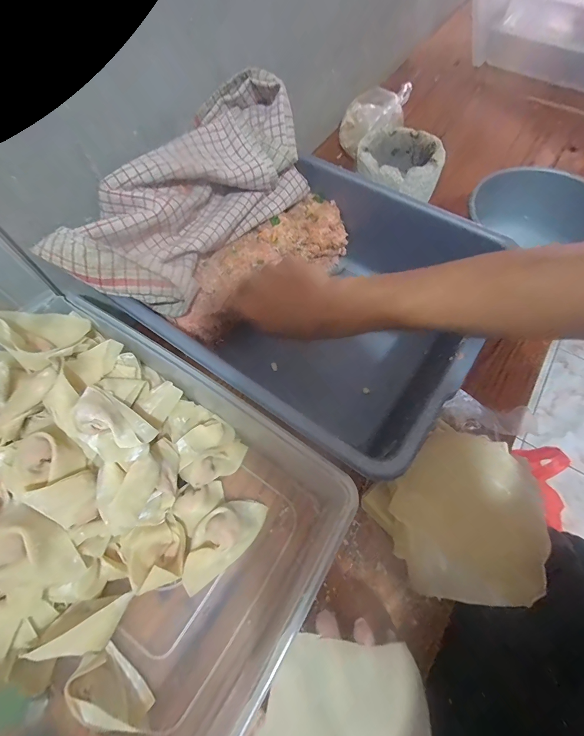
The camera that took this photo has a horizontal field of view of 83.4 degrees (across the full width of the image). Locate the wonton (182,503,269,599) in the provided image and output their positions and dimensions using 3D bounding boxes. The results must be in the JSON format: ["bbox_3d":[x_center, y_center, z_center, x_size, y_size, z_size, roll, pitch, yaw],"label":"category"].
[{"bbox_3d":[-0.071,0.168,0.323,0.097,0.032,0.048,-38,69,-16],"label":"wonton"}]

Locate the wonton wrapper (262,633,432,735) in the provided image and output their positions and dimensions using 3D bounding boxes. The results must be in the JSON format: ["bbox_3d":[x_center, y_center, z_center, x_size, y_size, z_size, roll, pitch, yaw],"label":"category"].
[{"bbox_3d":[0.041,0.253,0.229,0.121,0.011,0.110,12,78,-10],"label":"wonton wrapper"}]

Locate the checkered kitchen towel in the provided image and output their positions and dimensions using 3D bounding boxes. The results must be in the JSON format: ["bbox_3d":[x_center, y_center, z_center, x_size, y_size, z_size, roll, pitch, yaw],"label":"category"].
[{"bbox_3d":[-0.103,-0.189,0.367,0.123,0.097,0.308,33,69,16],"label":"checkered kitchen towel"}]

